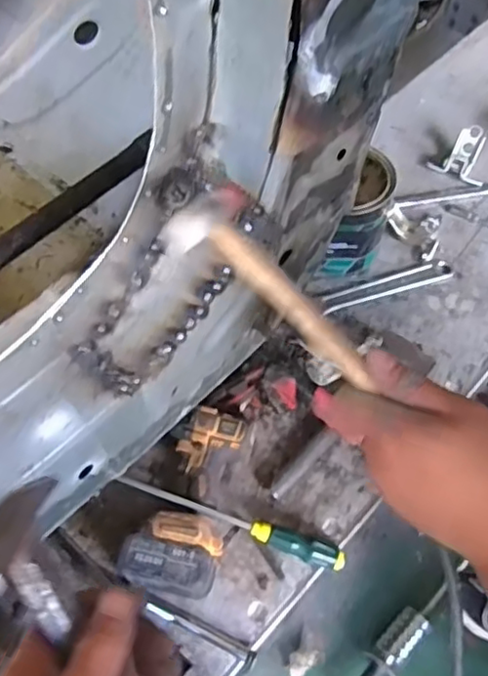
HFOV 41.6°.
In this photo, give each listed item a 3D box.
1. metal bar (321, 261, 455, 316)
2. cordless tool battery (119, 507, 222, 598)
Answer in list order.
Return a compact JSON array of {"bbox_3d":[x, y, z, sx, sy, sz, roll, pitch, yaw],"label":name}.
[{"bbox_3d":[0.241,-0.087,1.075,0.232,0.015,0.040,-17,59,-9],"label":"metal bar"},{"bbox_3d":[-0.090,0.276,0.822,0.117,0.078,0.098,10,59,8],"label":"cordless tool battery"}]

